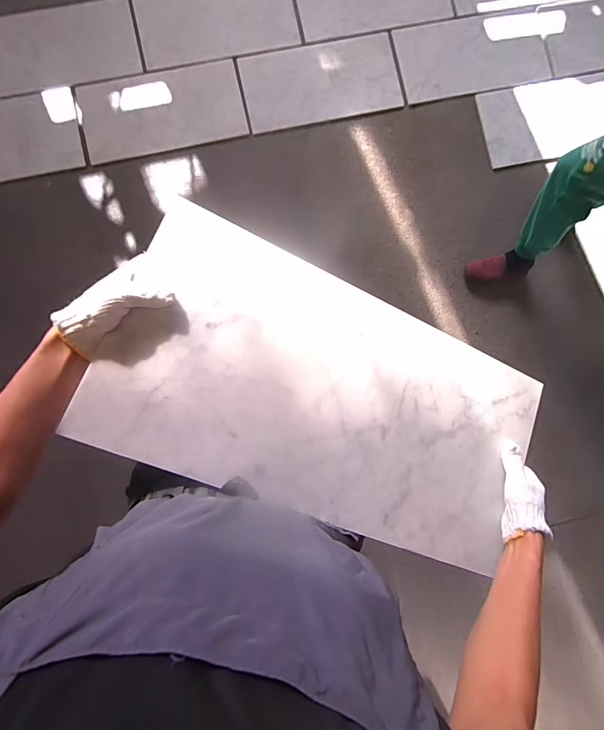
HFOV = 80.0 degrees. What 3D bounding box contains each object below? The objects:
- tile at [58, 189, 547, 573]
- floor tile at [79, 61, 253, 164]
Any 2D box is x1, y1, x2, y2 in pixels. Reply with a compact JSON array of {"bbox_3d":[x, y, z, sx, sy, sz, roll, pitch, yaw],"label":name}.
[{"bbox_3d":[0.056,0.050,0.476,0.573,0.013,0.299,24,79,-13],"label":"tile"},{"bbox_3d":[-0.524,-0.963,1.356,0.593,0.022,0.299,-11,89,1],"label":"floor tile"}]

